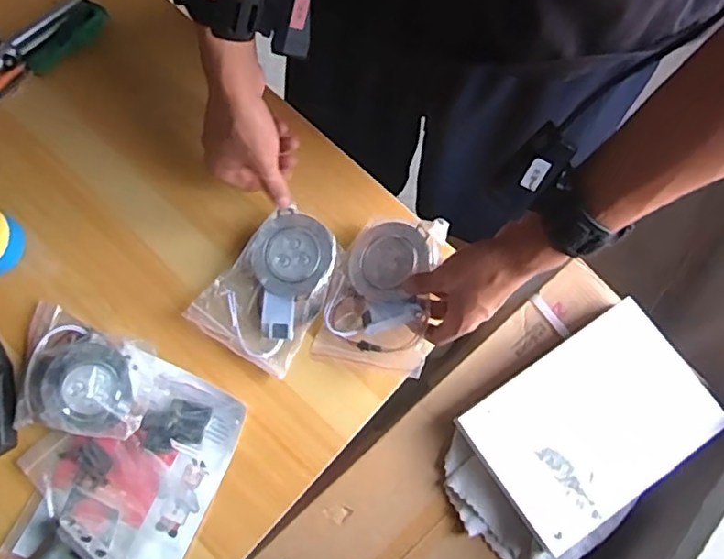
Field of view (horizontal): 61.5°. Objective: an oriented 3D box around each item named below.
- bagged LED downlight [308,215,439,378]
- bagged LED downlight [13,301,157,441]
[{"bbox_3d":[0.016,0.011,0.591,0.104,0.029,0.140,7,83,21],"label":"bagged LED downlight"},{"bbox_3d":[-0.259,0.083,0.567,0.130,0.043,0.116,6,77,0],"label":"bagged LED downlight"}]

